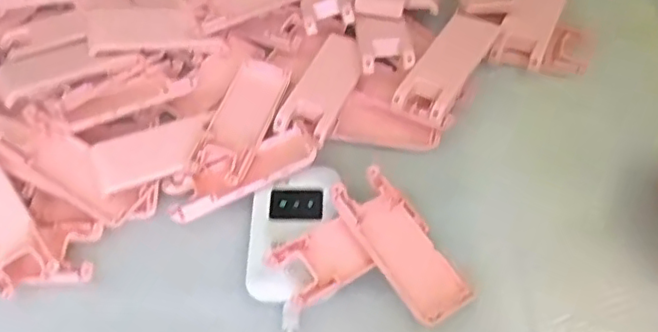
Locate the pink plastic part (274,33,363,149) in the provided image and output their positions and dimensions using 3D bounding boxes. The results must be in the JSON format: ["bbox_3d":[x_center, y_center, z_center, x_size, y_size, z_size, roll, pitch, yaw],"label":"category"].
[{"bbox_3d":[-0.003,-0.059,0.462,0.038,0.013,0.093,21,60,15],"label":"pink plastic part"}]

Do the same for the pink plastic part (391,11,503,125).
[{"bbox_3d":[0.086,-0.072,0.461,0.039,0.029,0.101,27,62,18],"label":"pink plastic part"}]

